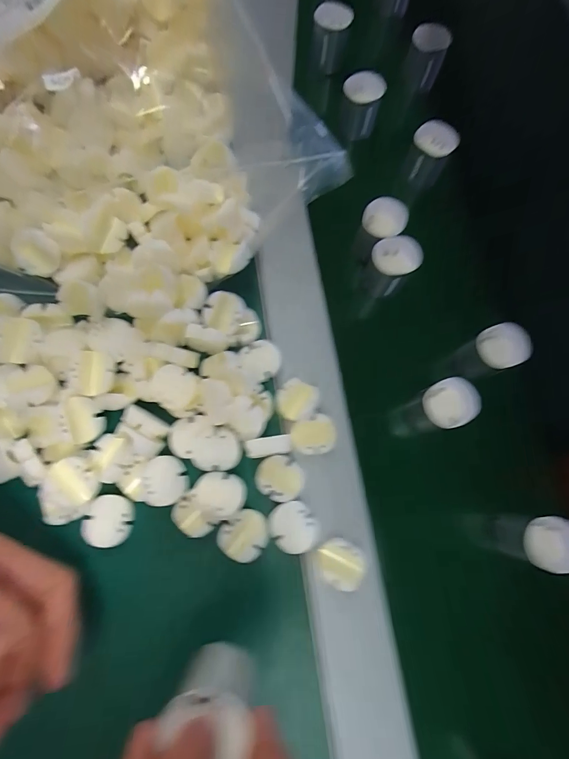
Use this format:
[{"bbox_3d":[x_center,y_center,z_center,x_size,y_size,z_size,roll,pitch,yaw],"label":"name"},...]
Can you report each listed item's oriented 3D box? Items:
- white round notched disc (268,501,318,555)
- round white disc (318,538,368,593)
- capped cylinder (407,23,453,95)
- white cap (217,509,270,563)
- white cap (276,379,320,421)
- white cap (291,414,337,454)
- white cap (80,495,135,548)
[{"bbox_3d":[0.005,0.086,0.211,0.025,0.004,0.028,-37,80,-10],"label":"white round notched disc"},{"bbox_3d":[0.034,0.107,0.210,0.028,0.005,0.025,26,76,5],"label":"round white disc"},{"bbox_3d":[0.120,-0.272,0.309,0.030,0.039,0.034,19,76,3],"label":"capped cylinder"},{"bbox_3d":[-0.023,0.093,0.218,0.029,0.016,0.025,-36,80,-10],"label":"white cap"},{"bbox_3d":[0.008,0.012,0.229,0.023,0.004,0.028,42,78,8],"label":"white cap"},{"bbox_3d":[0.018,0.036,0.227,0.029,0.005,0.023,-23,78,-7],"label":"white cap"},{"bbox_3d":[-0.102,0.081,0.208,0.026,0.004,0.028,0,76,-2],"label":"white cap"}]

